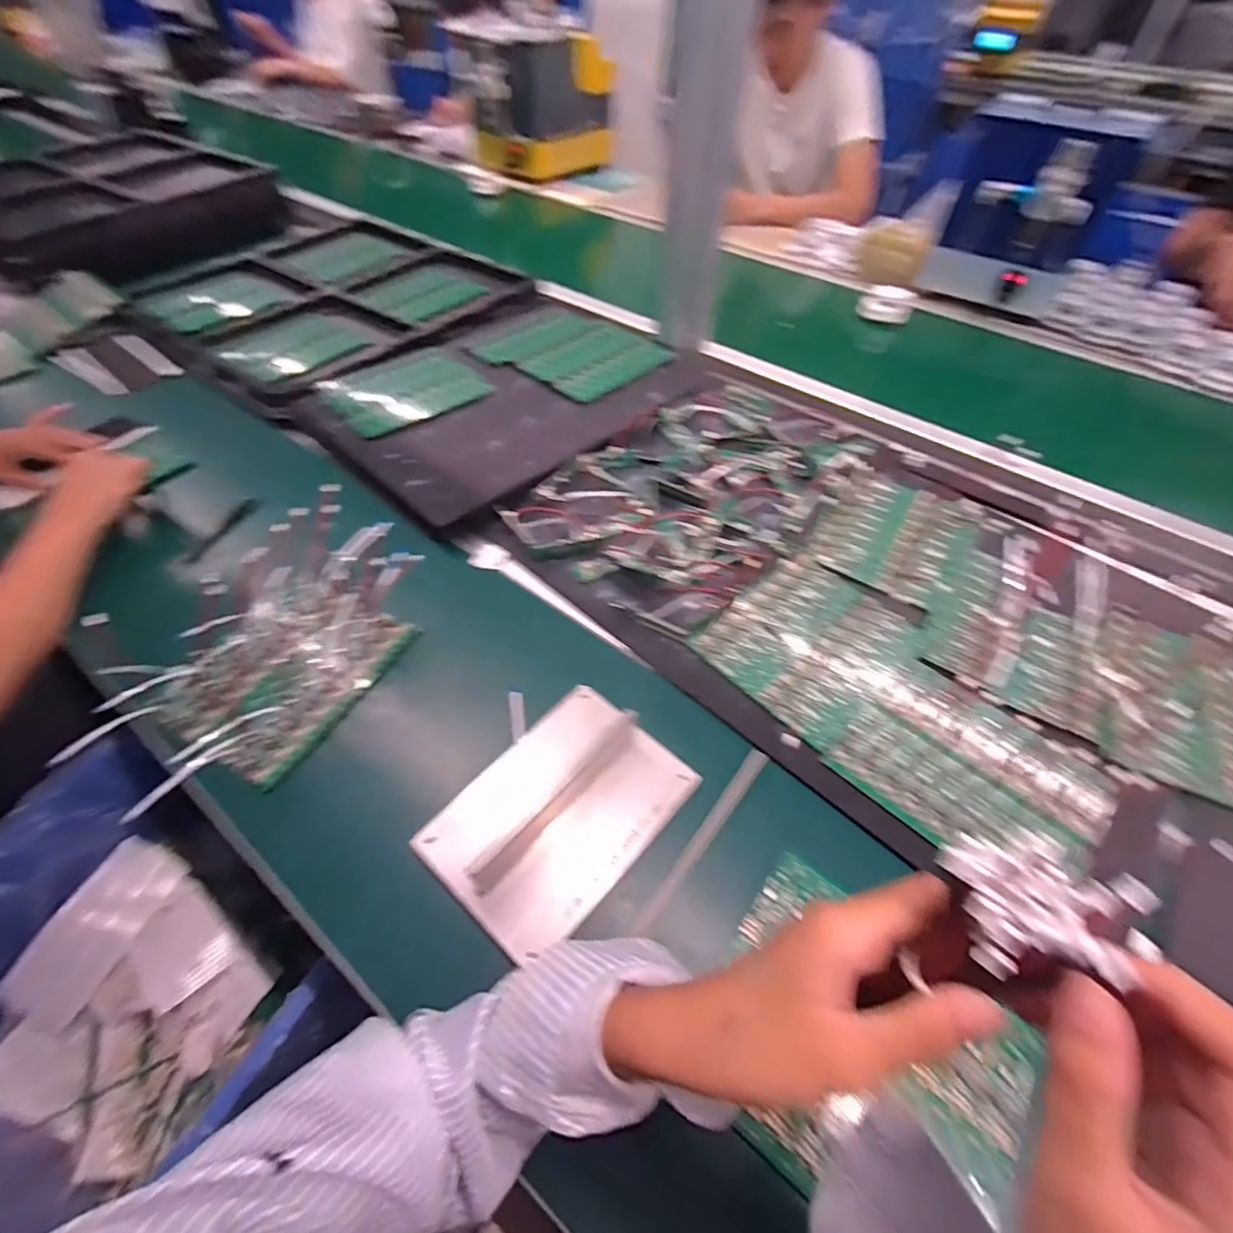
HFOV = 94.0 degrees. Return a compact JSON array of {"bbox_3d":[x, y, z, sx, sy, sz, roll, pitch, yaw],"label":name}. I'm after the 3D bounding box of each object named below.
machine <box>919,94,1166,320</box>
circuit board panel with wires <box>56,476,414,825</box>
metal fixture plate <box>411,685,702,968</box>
[{"bbox_3d":[0.712,-0.712,1.010,0.244,0.254,0.305,27,57,17],"label":"machine"},{"bbox_3d":[-0.318,0.022,0.543,0.153,0.112,0.318,29,58,18],"label":"circuit board panel with wires"},{"bbox_3d":[-0.042,0.148,0.468,0.136,0.069,0.208,35,58,24],"label":"metal fixture plate"}]

